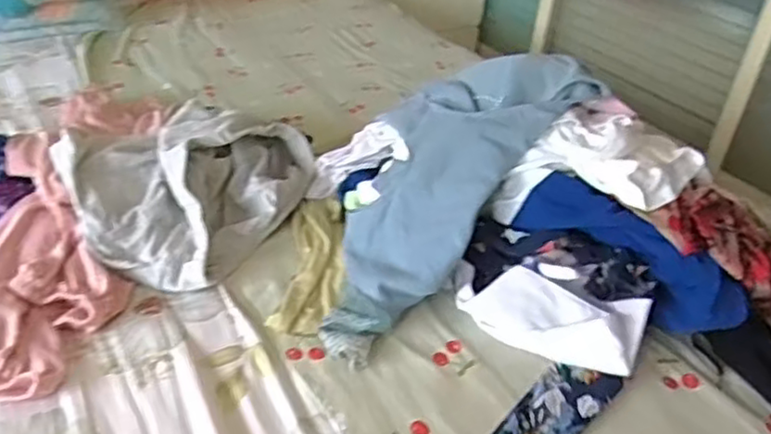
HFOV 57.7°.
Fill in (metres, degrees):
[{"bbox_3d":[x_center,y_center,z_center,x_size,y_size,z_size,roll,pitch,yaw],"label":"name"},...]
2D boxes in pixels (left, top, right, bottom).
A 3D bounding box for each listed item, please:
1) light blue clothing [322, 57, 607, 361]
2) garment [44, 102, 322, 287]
[{"bbox_3d":[0.057,-0.043,0.904,0.235,0.076,0.502,24,64,24],"label":"light blue clothing"},{"bbox_3d":[-0.257,-0.051,0.955,0.233,0.114,0.336,20,36,20],"label":"garment"}]

